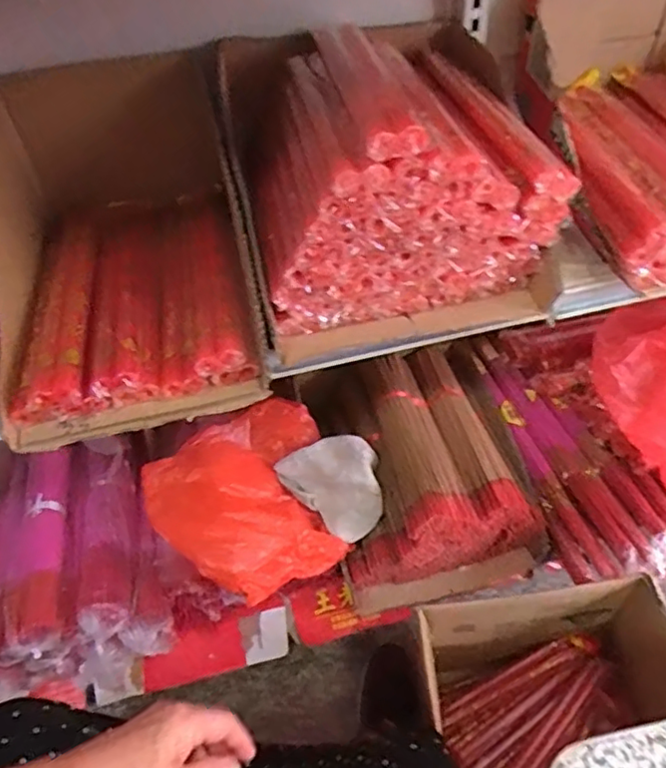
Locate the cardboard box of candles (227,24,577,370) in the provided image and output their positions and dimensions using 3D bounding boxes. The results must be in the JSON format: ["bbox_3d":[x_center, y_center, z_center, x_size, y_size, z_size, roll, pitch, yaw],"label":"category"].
[{"bbox_3d":[0.051,-0.230,0.710,0.316,0.236,0.347,-9,48,-2],"label":"cardboard box of candles"}]

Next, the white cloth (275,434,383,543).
[{"bbox_3d":[0.005,0.142,0.957,0.119,0.075,0.172,-37,54,-24],"label":"white cloth"}]

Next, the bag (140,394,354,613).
[{"bbox_3d":[-0.115,0.171,0.978,0.311,0.079,0.302,-30,51,-19],"label":"bag"}]

